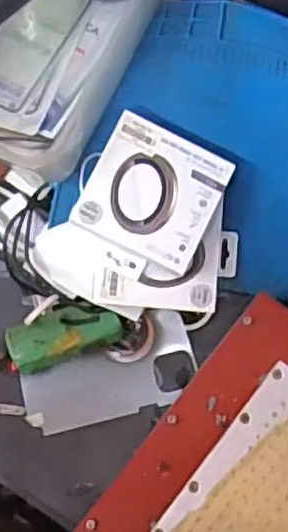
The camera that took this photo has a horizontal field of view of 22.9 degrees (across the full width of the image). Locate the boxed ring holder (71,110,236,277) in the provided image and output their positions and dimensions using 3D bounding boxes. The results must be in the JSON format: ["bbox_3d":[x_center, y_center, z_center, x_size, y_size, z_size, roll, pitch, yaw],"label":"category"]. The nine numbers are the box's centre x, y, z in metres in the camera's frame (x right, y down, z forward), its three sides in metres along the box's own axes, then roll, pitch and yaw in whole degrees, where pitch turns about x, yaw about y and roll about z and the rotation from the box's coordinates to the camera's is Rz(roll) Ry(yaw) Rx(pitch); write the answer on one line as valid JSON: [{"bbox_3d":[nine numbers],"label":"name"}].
[{"bbox_3d":[0.009,-0.063,0.595,0.104,0.019,0.106,25,77,4],"label":"boxed ring holder"}]

